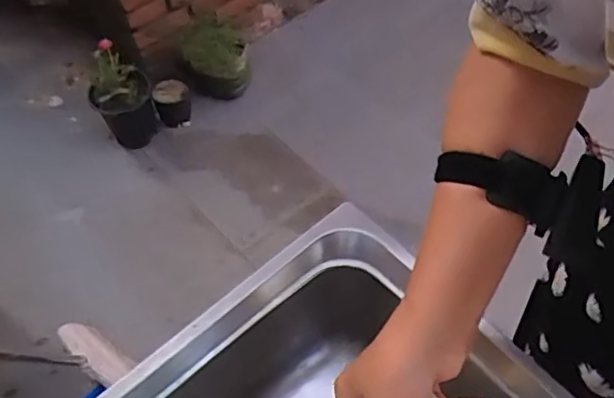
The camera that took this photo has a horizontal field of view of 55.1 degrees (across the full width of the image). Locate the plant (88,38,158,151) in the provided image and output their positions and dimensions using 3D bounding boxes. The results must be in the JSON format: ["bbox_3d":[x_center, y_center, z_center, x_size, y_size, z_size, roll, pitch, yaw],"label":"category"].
[{"bbox_3d":[-0.499,-0.272,1.594,0.154,0.273,0.137,-23,58,-12],"label":"plant"}]

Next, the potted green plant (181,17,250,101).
[{"bbox_3d":[-0.266,-0.407,1.713,0.180,0.187,0.220,-10,56,-4],"label":"potted green plant"}]

